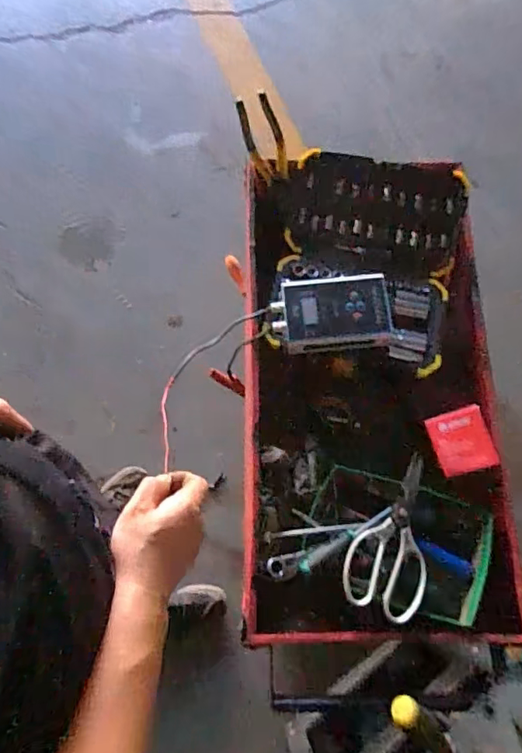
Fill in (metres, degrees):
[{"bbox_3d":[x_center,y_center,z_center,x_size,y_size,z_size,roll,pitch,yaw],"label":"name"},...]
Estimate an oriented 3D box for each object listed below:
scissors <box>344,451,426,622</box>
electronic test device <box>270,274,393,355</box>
[{"bbox_3d":[0.157,0.200,0.642,0.097,0.023,0.200,3,61,7],"label":"scissors"},{"bbox_3d":[0.098,-0.086,0.703,0.155,0.044,0.100,-2,72,-3],"label":"electronic test device"}]

